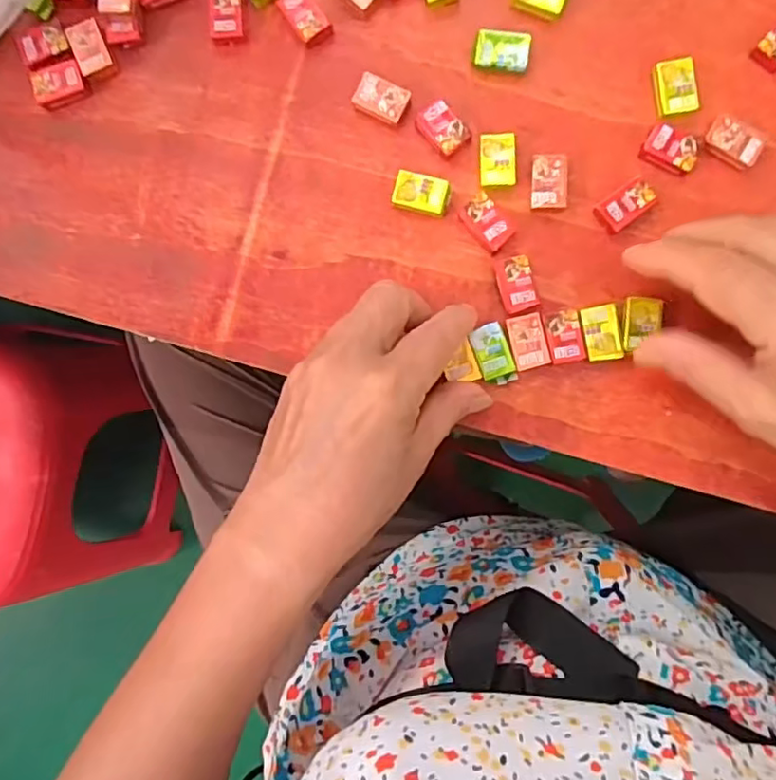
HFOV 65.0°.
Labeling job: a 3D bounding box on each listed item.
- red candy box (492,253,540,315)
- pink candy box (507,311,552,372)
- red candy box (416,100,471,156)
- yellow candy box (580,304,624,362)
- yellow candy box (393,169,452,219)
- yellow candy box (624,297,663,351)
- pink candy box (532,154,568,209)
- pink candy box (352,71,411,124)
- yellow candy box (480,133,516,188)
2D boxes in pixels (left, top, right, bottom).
[{"bbox_3d":[0.063,-0.052,0.298,0.017,0.008,0.027,-14,90,4],"label":"red candy box"},{"bbox_3d":[0.068,-0.023,0.296,0.017,0.006,0.026,-14,90,4],"label":"pink candy box"},{"bbox_3d":[0.027,-0.129,0.298,0.017,0.008,0.025,-35,89,4],"label":"red candy box"},{"bbox_3d":[0.103,-0.027,0.294,0.017,0.006,0.026,-9,90,4],"label":"yellow candy box"},{"bbox_3d":[0.017,-0.096,0.300,0.027,0.008,0.019,14,92,3],"label":"yellow candy box"},{"bbox_3d":[0.122,-0.032,0.292,0.017,0.005,0.025,4,91,4],"label":"yellow candy box"},{"bbox_3d":[0.078,-0.101,0.295,0.017,0.007,0.026,2,91,4],"label":"pink candy box"},{"bbox_3d":[-0.002,-0.143,0.300,0.026,0.010,0.018,30,93,3],"label":"pink candy box"},{"bbox_3d":[0.054,-0.112,0.297,0.017,0.006,0.025,-1,91,4],"label":"yellow candy box"}]

